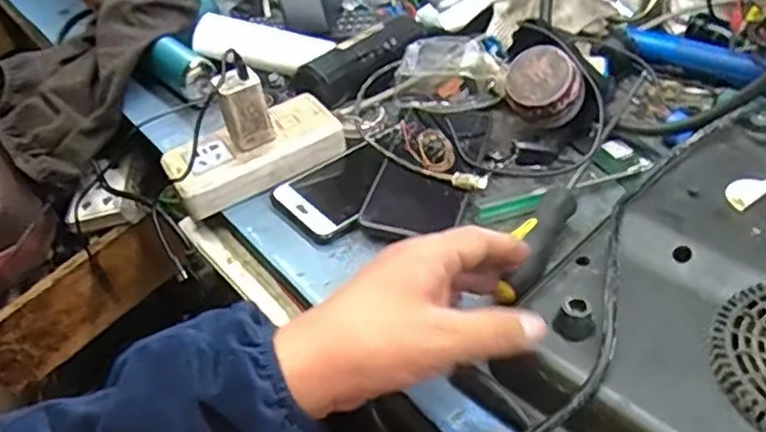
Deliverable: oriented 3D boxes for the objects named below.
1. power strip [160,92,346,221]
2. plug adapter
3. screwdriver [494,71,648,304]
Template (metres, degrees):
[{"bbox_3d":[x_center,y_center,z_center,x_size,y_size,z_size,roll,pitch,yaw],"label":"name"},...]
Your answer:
[{"bbox_3d":[-0.111,-0.055,0.590,0.149,0.038,0.069,-25,45,-22],"label":"power strip"},{"bbox_3d":[-0.114,-0.088,0.562,0.037,0.070,0.023,-18,43,-15],"label":"plug adapter"},{"bbox_3d":[0.138,-0.012,0.523,0.025,0.025,0.224,20,48,25],"label":"screwdriver"}]

